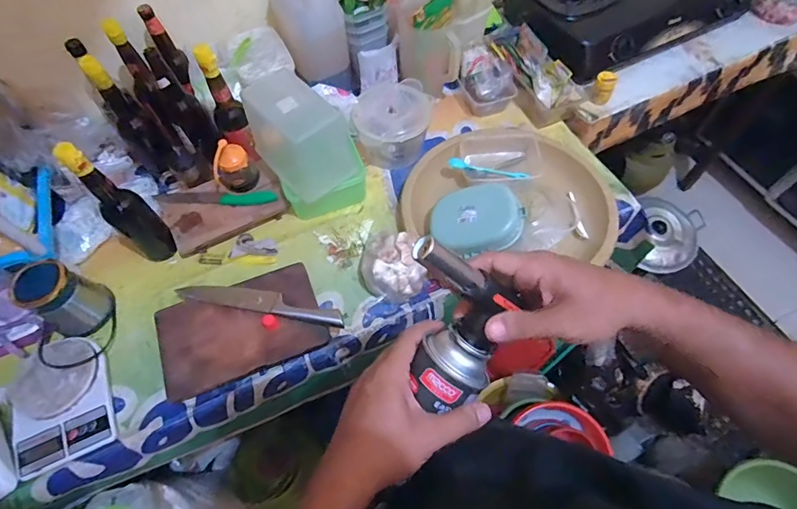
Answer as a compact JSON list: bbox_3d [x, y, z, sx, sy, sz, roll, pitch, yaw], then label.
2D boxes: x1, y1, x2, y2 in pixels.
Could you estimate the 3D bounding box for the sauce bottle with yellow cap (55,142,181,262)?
[{"bbox_3d":[-0.496,-0.082,0.776,0.065,0.300,0.071,35,68,20],"label":"sauce bottle with yellow cap"}]

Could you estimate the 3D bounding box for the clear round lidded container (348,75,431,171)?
[{"bbox_3d":[-0.010,-0.290,0.973,0.159,0.114,0.186,12,62,9],"label":"clear round lidded container"}]

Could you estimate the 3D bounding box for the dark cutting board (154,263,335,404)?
[{"bbox_3d":[-0.282,0.126,0.768,0.275,0.026,0.174,-22,65,-14],"label":"dark cutting board"}]

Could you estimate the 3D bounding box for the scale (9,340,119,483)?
[{"bbox_3d":[-0.582,0.251,0.741,0.156,0.042,0.213,-28,63,-13],"label":"scale"}]

